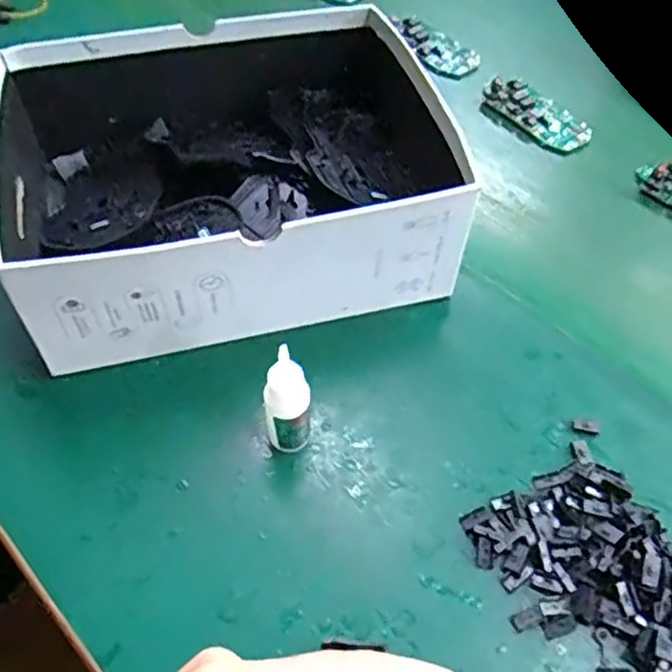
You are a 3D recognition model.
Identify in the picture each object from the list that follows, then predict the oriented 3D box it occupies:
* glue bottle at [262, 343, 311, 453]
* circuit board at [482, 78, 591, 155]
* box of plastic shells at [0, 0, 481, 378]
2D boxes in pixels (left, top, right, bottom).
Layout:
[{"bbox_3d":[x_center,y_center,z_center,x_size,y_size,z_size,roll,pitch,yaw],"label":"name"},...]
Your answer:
[{"bbox_3d":[-0.023,0.033,0.323,0.021,0.071,0.016,5,52,0],"label":"glue bottle"},{"bbox_3d":[0.162,-0.180,0.538,0.044,0.015,0.090,-30,60,-24],"label":"circuit board"},{"bbox_3d":[-0.067,-0.095,0.404,0.242,0.091,0.189,-12,54,-13],"label":"box of plastic shells"}]

